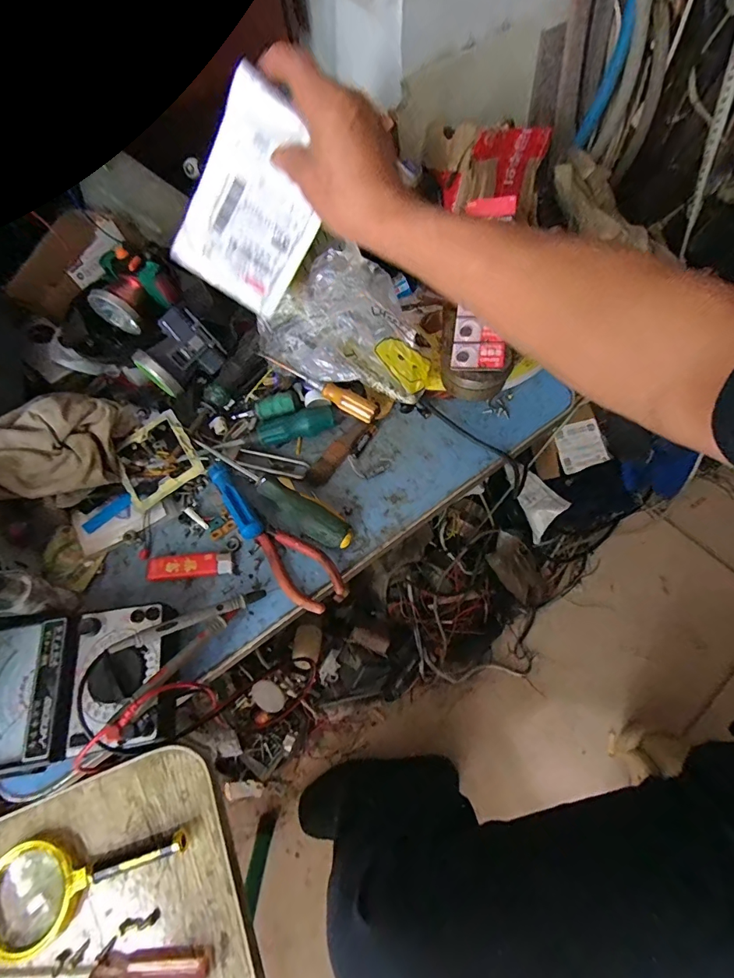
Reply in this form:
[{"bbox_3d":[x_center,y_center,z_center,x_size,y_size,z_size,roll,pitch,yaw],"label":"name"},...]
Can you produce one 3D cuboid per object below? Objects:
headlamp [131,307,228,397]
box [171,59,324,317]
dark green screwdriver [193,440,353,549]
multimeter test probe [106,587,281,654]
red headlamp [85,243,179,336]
[{"bbox_3d":[-0.198,-0.141,0.461,0.053,0.059,0.081,36,72,17],"label":"headlamp"},{"bbox_3d":[-0.102,-0.260,0.408,0.109,0.162,0.019,28,29,-20],"label":"box"},{"bbox_3d":[-0.096,0.008,0.440,0.186,0.031,0.028,29,70,15],"label":"dark green screwdriver"},{"bbox_3d":[-0.147,0.112,0.382,0.136,0.015,0.012,-16,64,-28],"label":"multimeter test probe"},{"bbox_3d":[-0.249,-0.210,0.464,0.072,0.053,0.072,26,69,13],"label":"red headlamp"}]

